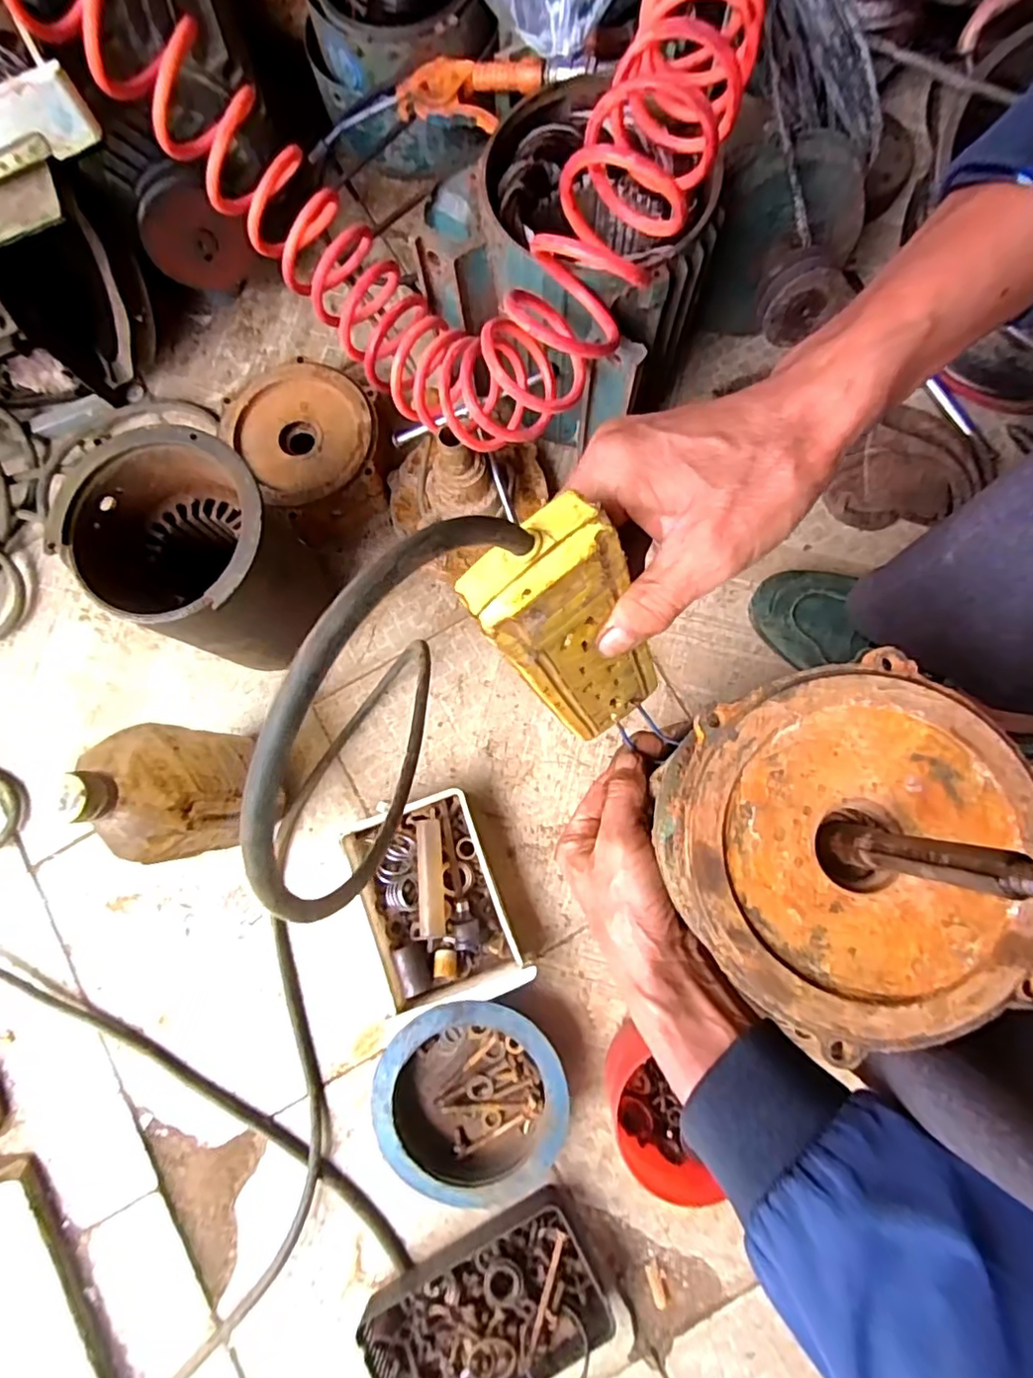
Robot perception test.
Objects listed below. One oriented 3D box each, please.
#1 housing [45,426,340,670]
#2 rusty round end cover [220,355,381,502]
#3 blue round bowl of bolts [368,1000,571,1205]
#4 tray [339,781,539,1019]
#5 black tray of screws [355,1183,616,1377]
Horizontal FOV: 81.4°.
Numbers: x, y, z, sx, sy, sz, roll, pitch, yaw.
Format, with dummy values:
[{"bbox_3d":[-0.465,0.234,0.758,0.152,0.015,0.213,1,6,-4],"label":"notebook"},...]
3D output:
[{"bbox_3d":[-0.240,-0.101,0.477,0.140,0.157,0.131,0,82,2],"label":"housing"},{"bbox_3d":[-0.196,-0.241,0.558,0.127,0.021,0.145,-34,82,-3],"label":"rusty round end cover"},{"bbox_3d":[-0.036,0.332,0.495,0.150,0.049,0.146,0,78,1],"label":"blue round bowl of bolts"},{"bbox_3d":[-0.072,0.184,0.516,0.121,0.041,0.172,-22,79,-3],"label":"tray"},{"bbox_3d":[-0.022,0.493,0.473,0.182,0.036,0.108,-28,79,-5],"label":"black tray of screws"}]

